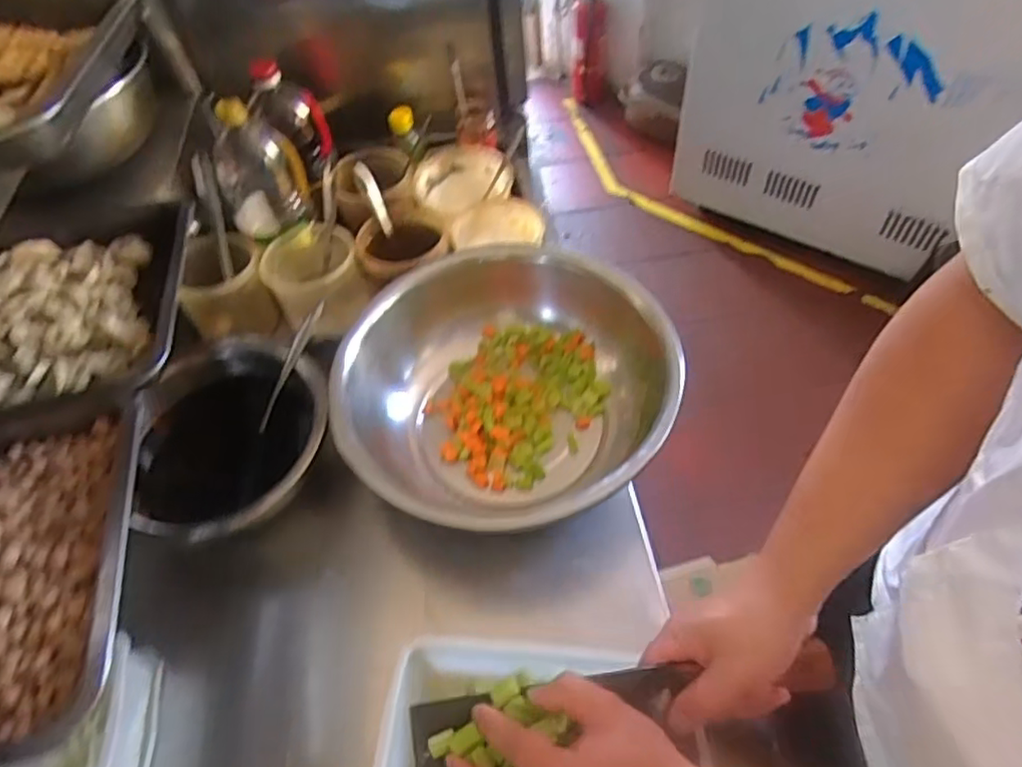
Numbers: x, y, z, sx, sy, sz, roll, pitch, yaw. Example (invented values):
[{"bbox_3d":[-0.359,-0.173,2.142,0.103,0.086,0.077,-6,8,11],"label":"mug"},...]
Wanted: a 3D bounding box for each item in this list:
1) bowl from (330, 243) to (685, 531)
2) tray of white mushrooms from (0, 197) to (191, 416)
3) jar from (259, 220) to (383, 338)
[{"bbox_3d":[0.003,0.010,0.762,0.386,0.171,0.386,1,54,6],"label":"bowl"},{"bbox_3d":[-0.465,-0.069,0.684,0.227,0.122,0.316,-11,53,-3],"label":"tray of white mushrooms"},{"bbox_3d":[-0.281,-0.155,0.904,0.130,0.107,0.133,-3,53,4],"label":"jar"}]

